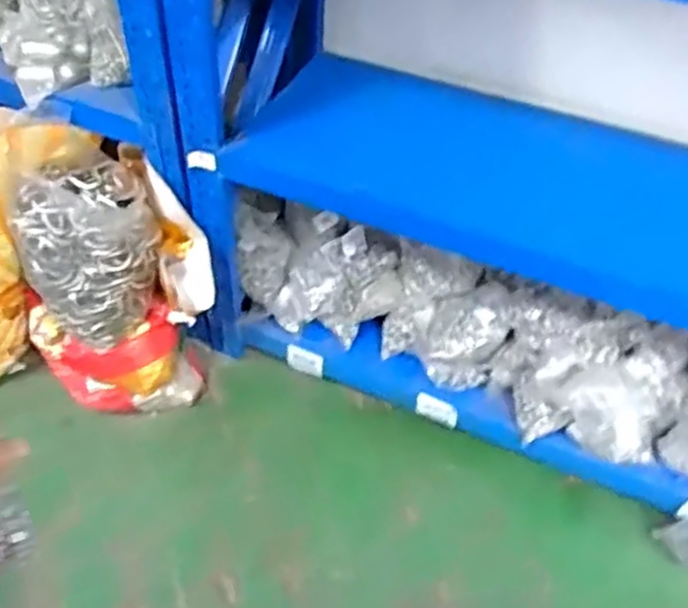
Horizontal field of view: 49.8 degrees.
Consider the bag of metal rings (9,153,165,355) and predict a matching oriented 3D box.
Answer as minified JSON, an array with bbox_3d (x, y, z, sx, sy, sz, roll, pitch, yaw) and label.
[{"bbox_3d":[-0.478,-0.099,1.437,0.185,0.315,0.242,31,53,23],"label":"bag of metal rings"}]

